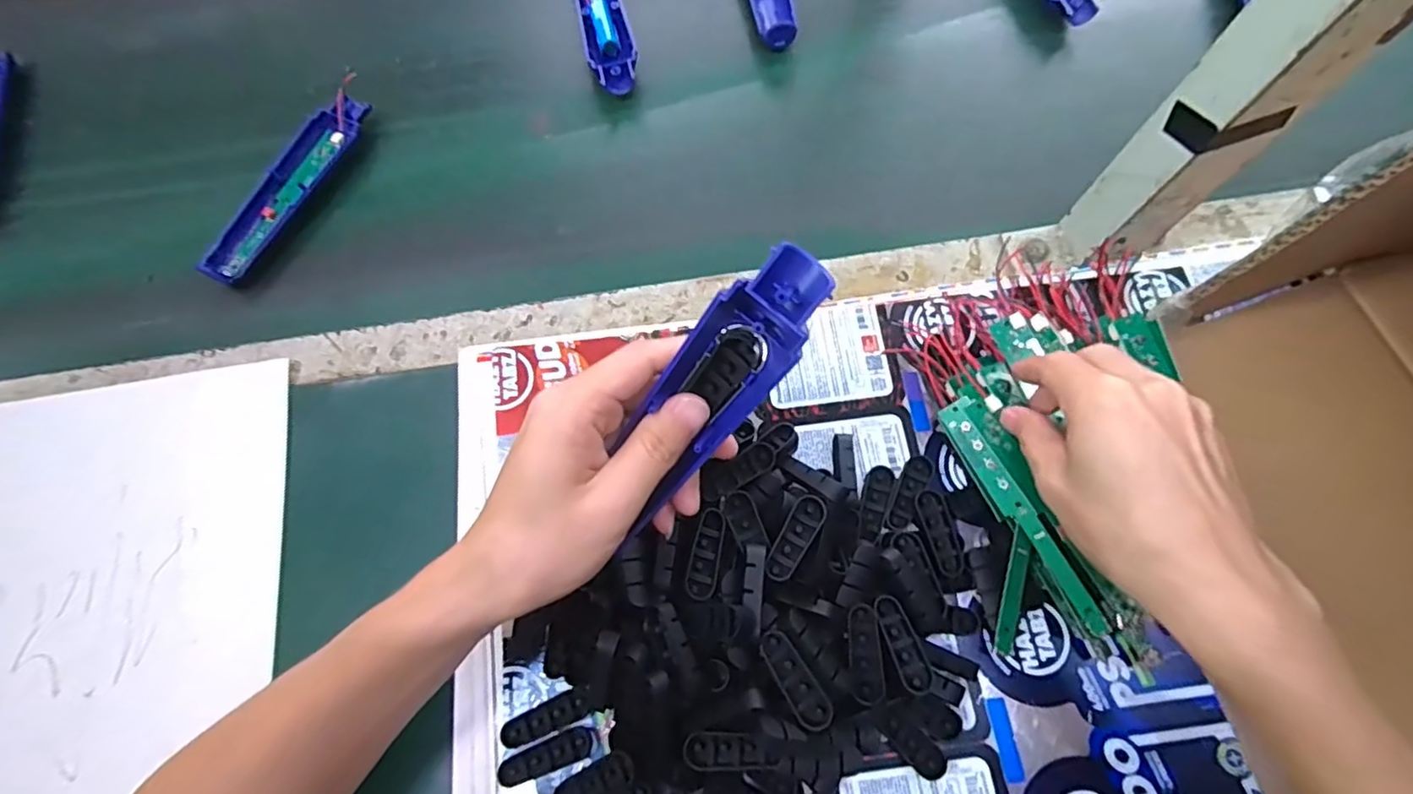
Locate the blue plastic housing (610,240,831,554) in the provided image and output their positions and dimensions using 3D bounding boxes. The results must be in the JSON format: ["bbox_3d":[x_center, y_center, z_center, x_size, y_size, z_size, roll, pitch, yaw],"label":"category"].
[{"bbox_3d":[0.001,0.000,0.261,0.036,0.029,0.141,41,116,14],"label":"blue plastic housing"}]

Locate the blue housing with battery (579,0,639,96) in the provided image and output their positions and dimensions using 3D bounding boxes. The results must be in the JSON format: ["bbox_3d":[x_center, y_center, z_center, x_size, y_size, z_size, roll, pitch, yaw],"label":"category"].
[{"bbox_3d":[-0.087,-0.324,0.523,0.038,0.015,0.178,-12,70,-3],"label":"blue housing with battery"}]

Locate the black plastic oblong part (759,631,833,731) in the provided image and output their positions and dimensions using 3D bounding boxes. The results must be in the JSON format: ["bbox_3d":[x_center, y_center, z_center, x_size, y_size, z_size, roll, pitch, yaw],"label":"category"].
[{"bbox_3d":[0.043,0.139,0.308,0.017,0.008,0.048,-30,72,-9],"label":"black plastic oblong part"}]

